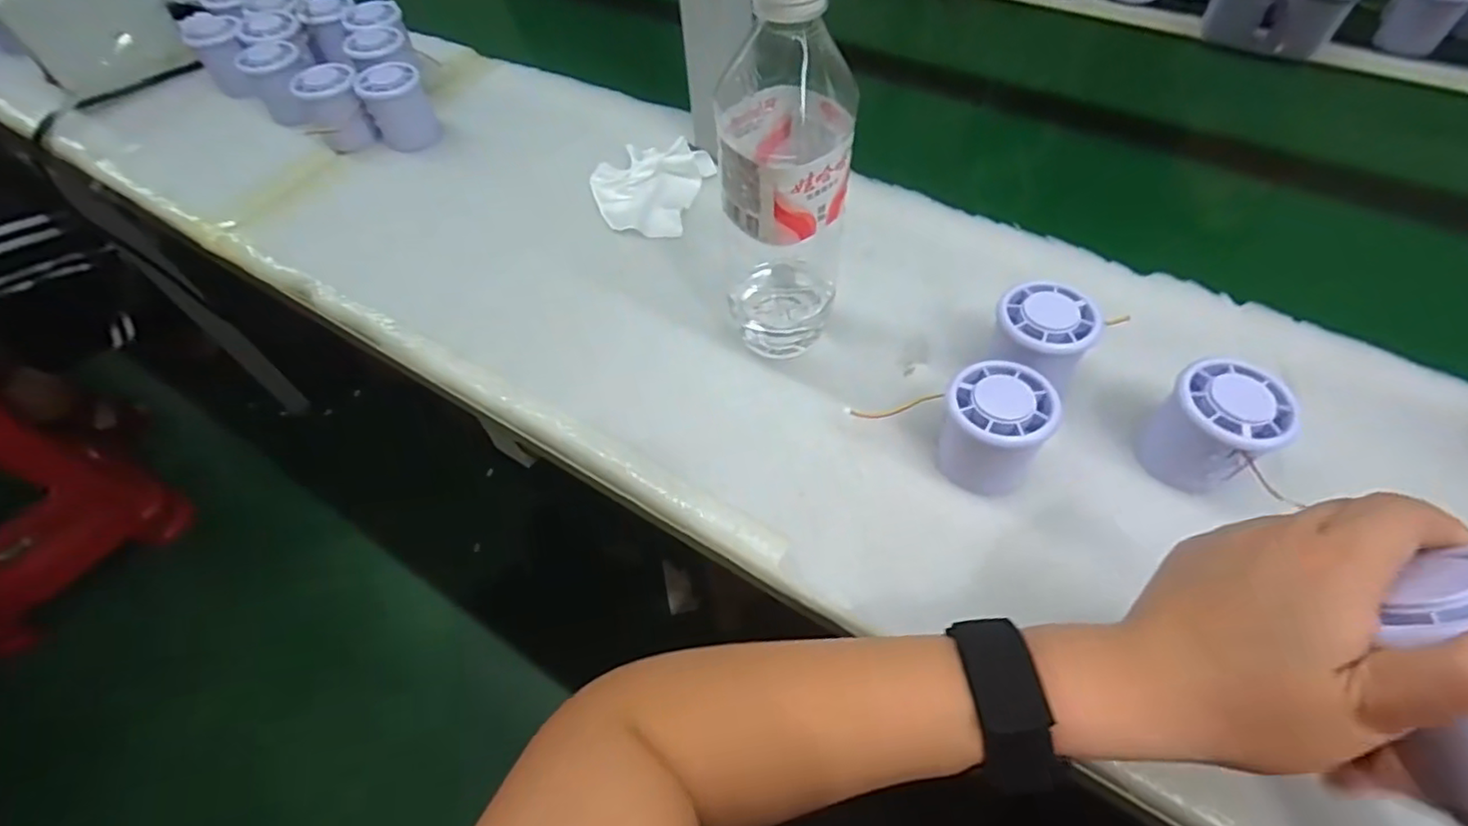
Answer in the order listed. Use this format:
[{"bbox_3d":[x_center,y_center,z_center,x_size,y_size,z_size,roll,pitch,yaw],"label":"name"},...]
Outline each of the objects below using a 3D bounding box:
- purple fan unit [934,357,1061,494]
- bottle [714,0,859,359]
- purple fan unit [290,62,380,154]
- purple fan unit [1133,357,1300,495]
[{"bbox_3d":[0.143,0.009,0.357,0.053,0.056,0.053,29,61,21],"label":"purple fan unit"},{"bbox_3d":[0.026,-0.121,0.352,0.077,0.223,0.070,1,55,4],"label":"bottle"},{"bbox_3d":[-0.369,-0.279,0.596,0.060,0.067,0.050,-26,57,-14],"label":"purple fan unit"},{"bbox_3d":[0.259,0.009,0.349,0.051,0.055,0.052,-1,55,2],"label":"purple fan unit"}]

